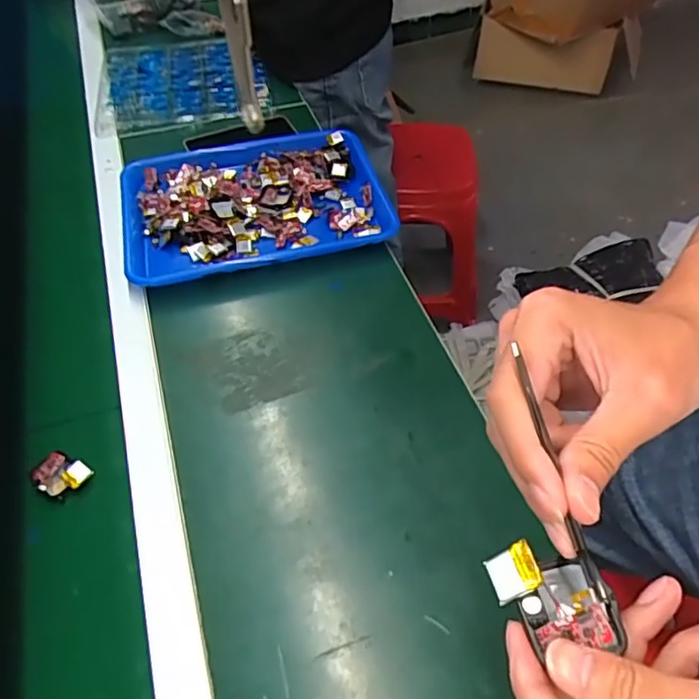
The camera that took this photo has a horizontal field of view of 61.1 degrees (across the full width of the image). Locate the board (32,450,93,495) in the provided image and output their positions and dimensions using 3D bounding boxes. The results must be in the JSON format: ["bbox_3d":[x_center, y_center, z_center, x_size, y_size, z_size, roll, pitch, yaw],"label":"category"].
[{"bbox_3d":[-0.270,0.117,0.555,0.046,0.013,0.042,34,62,26],"label":"board"}]

